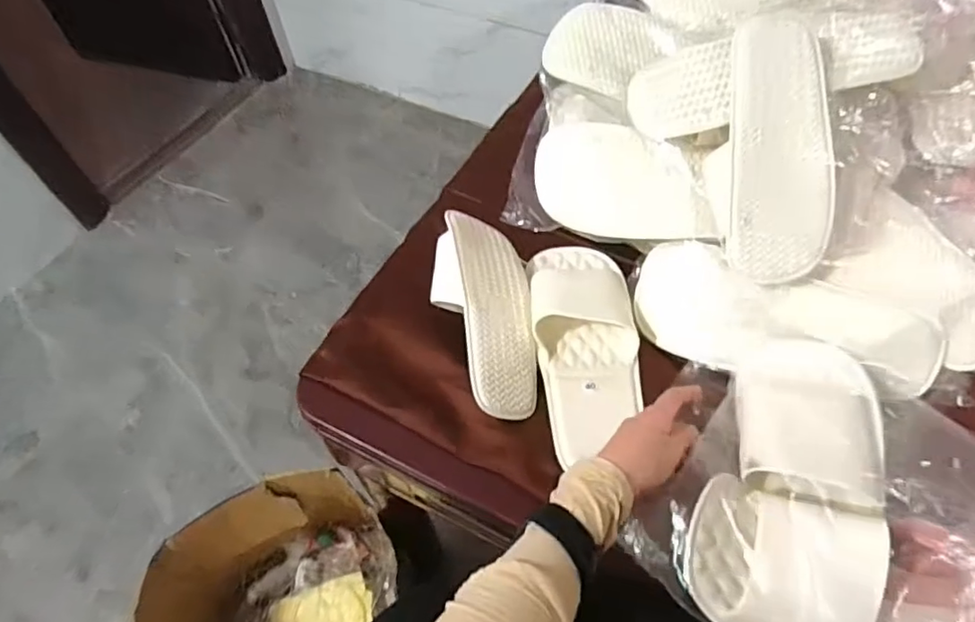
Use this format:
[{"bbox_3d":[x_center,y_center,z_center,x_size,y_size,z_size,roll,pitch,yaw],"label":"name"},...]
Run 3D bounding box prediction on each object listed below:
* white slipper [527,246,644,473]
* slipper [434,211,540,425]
[{"bbox_3d":[0.102,0.014,0.594,0.105,0.061,0.243,-7,56,-1],"label":"white slipper"},{"bbox_3d":[-0.003,-0.003,0.596,0.097,0.070,0.216,-4,56,1],"label":"slipper"}]

